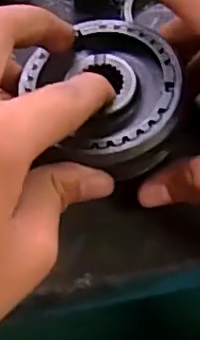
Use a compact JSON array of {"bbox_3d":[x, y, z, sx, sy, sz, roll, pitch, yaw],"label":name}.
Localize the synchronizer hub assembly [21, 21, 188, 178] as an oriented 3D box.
[{"bbox_3d":[0.005,-0.035,0.299,0.069,0.023,0.075,0,64,0],"label":"synchronizer hub assembly"}]

